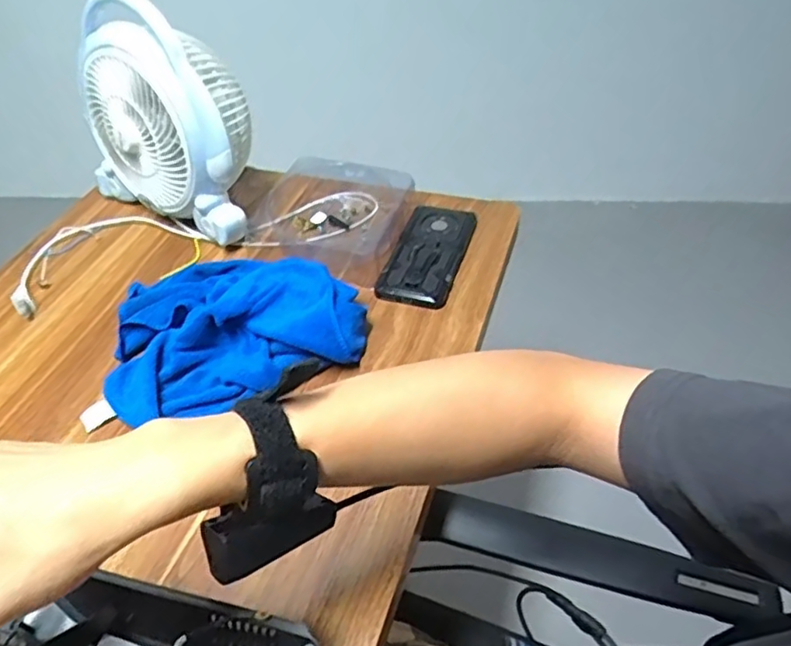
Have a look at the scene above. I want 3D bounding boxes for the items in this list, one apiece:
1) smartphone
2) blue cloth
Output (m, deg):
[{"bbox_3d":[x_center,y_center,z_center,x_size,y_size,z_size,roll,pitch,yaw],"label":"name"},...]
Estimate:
[{"bbox_3d":[0.040,-0.088,0.722,0.084,0.015,0.169,12,48,15],"label":"smartphone"},{"bbox_3d":[-0.164,0.000,0.626,0.259,0.049,0.197,-8,46,-4],"label":"blue cloth"}]

